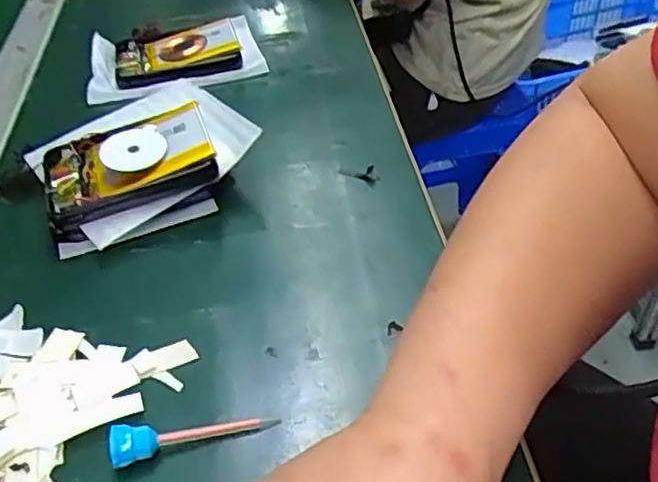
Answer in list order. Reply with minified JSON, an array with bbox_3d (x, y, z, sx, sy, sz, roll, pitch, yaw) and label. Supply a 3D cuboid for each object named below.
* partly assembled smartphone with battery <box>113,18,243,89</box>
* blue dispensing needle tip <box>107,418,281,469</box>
[{"bbox_3d":[-0.134,-0.164,0.590,0.104,0.018,0.077,-13,43,-11],"label":"partly assembled smartphone with battery"},{"bbox_3d":[-0.063,0.086,0.313,0.075,0.015,0.015,-14,43,-11],"label":"blue dispensing needle tip"}]

